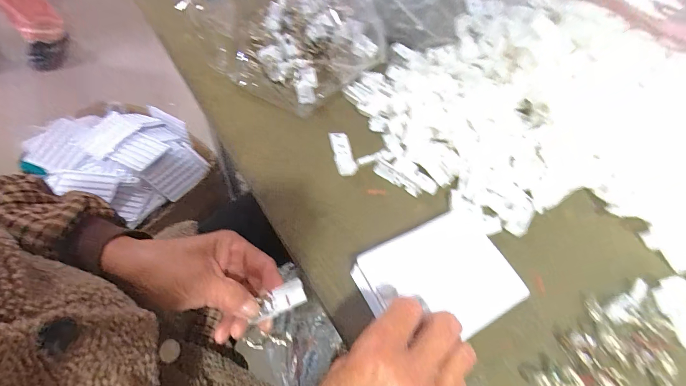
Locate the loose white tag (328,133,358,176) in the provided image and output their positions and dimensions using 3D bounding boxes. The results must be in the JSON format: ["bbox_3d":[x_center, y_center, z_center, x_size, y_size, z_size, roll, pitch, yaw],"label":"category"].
[{"bbox_3d":[0.000,-0.047,0.370,0.022,0.007,0.056,-8,59,-13],"label":"loose white tag"}]

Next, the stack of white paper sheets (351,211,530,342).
[{"bbox_3d":[0.089,0.077,0.289,0.138,0.021,0.098,-20,73,-24],"label":"stack of white paper sheets"}]

